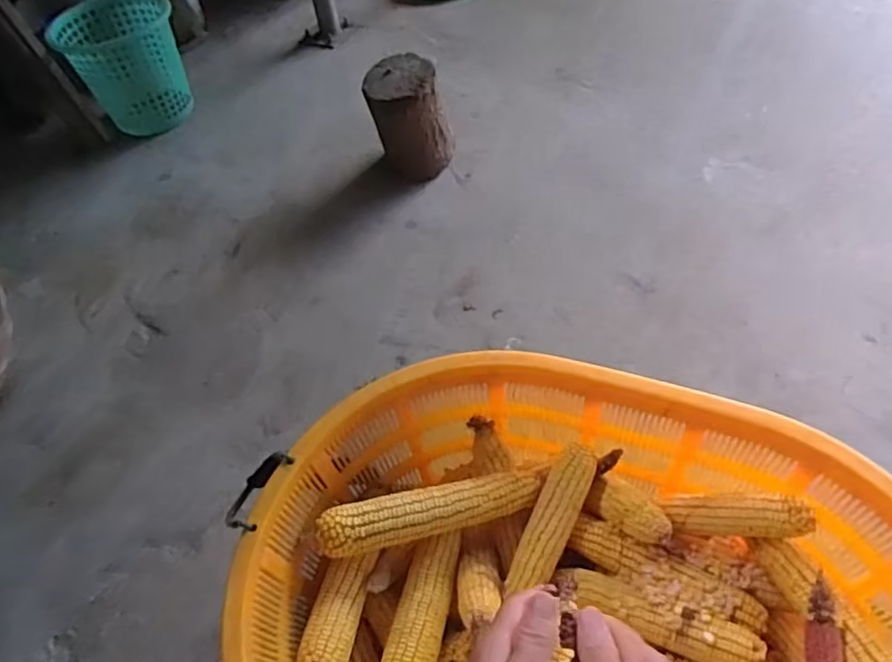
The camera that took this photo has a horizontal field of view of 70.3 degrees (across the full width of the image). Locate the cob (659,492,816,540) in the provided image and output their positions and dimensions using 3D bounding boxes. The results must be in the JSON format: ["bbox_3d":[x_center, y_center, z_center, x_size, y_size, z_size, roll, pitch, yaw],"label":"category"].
[{"bbox_3d":[0.296,0.189,0.650,0.140,0.033,0.035,-8,47,32],"label":"cob"}]

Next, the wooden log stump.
[{"bbox_3d":[-0.074,-0.451,1.356,0.163,0.211,0.162,-11,51,-2],"label":"wooden log stump"}]

